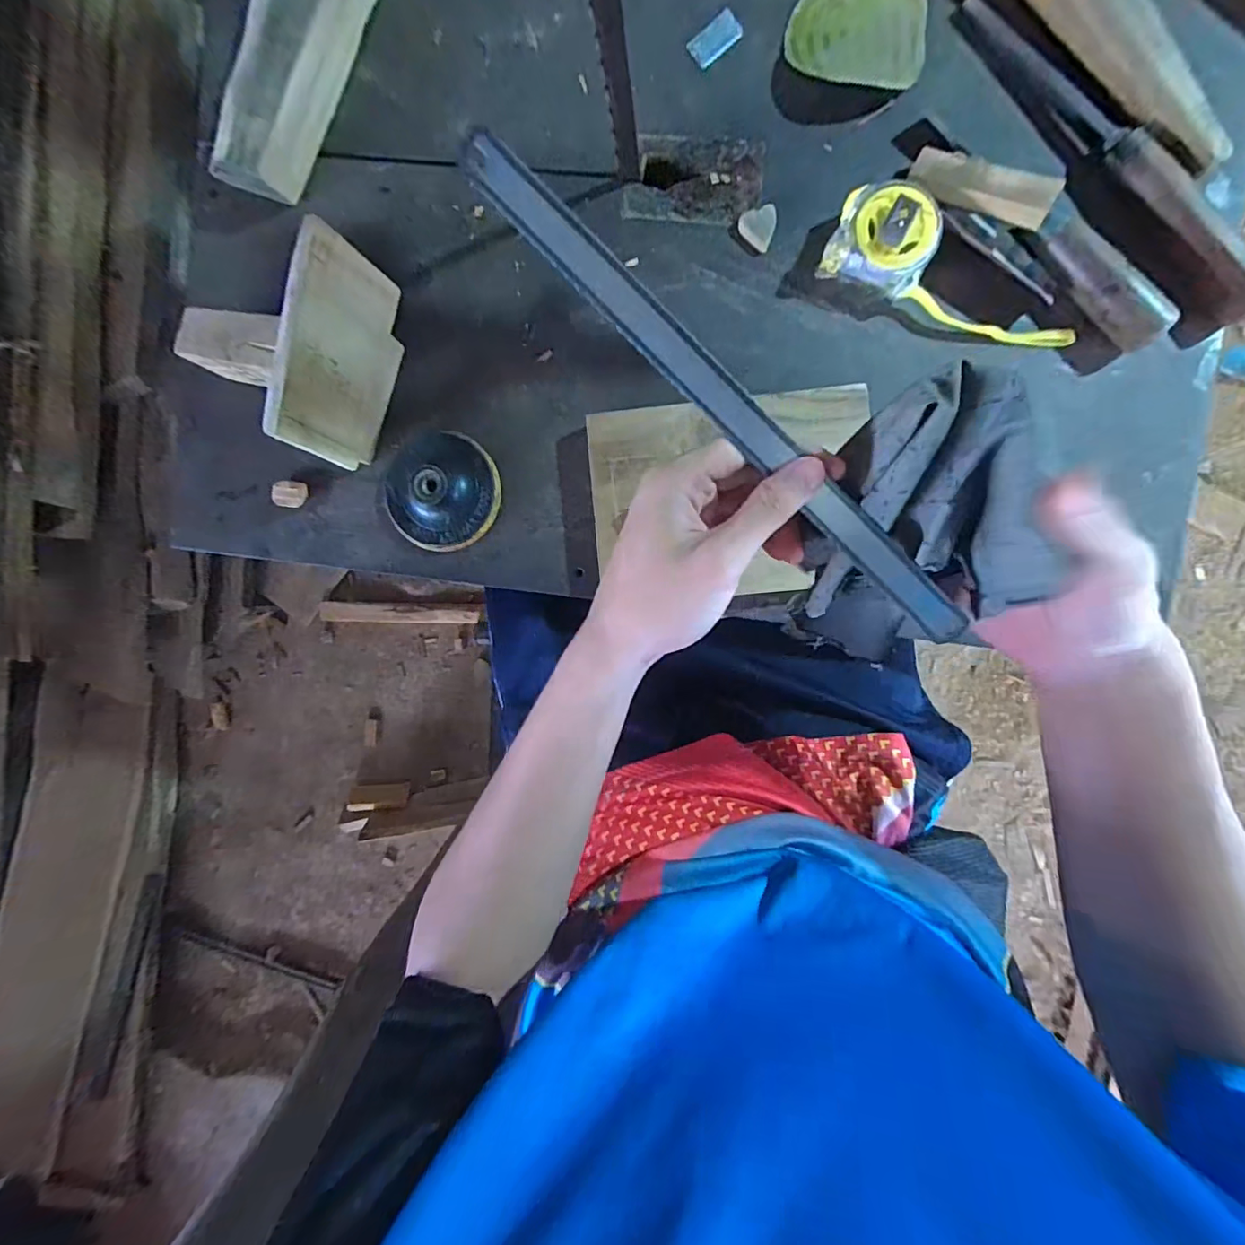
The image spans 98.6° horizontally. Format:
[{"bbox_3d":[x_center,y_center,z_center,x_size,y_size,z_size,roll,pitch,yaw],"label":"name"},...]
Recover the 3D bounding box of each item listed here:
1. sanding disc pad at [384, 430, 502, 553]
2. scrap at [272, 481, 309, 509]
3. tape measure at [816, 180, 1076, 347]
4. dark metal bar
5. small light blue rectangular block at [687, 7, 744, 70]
[{"bbox_3d":[-0.143,-0.103,0.414,0.087,0.028,0.088,20,94,3],"label":"sanding disc pad"},{"bbox_3d":[-0.268,-0.104,0.431,0.027,0.007,0.021,6,94,3],"label":"scrap"},{"bbox_3d":[0.241,-0.251,0.385,0.185,0.035,0.063,24,94,2],"label":"tape measure"},{"bbox_3d":[0.050,-0.094,0.240,0.297,0.004,0.020,41,116,-9],"label":"dark metal bar"},{"bbox_3d":[0.068,-0.432,0.395,0.037,0.005,0.024,-34,90,17],"label":"small light blue rectangular block"}]

